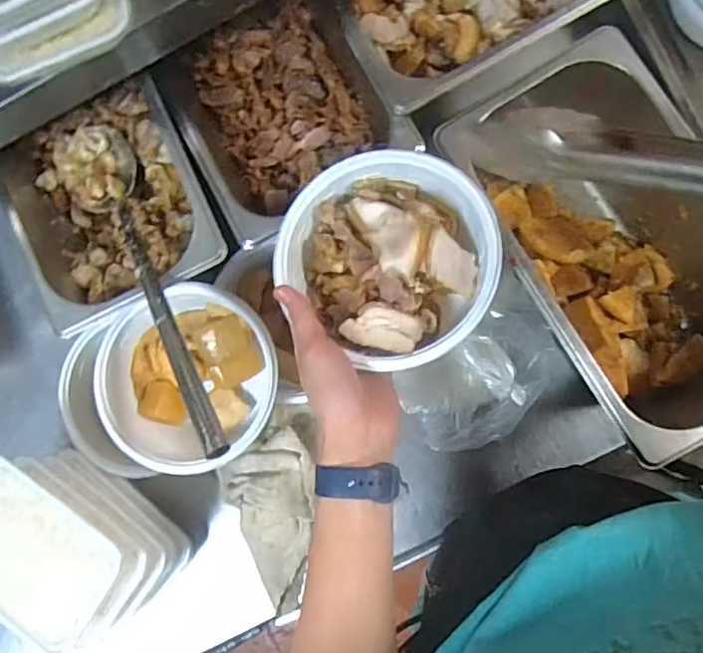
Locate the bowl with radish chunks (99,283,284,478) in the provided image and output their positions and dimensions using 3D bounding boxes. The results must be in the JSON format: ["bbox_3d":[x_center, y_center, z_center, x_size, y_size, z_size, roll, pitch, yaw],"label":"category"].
[{"bbox_3d":[-0.150,0.052,0.563,0.168,0.064,0.165,-1,85,7],"label":"bowl with radish chunks"}]

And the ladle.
[{"bbox_3d":[-0.181,-0.045,0.516,0.079,0.054,0.376,-35,60,3],"label":"ladle"}]

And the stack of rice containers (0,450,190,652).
[{"bbox_3d":[-0.273,0.212,0.580,0.190,0.137,0.119,31,89,9],"label":"stack of rice containers"}]

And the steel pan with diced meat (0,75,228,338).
[{"bbox_3d":[-0.226,-0.116,0.573,0.178,0.087,0.213,-26,82,4],"label":"steel pan with diced meat"}]

